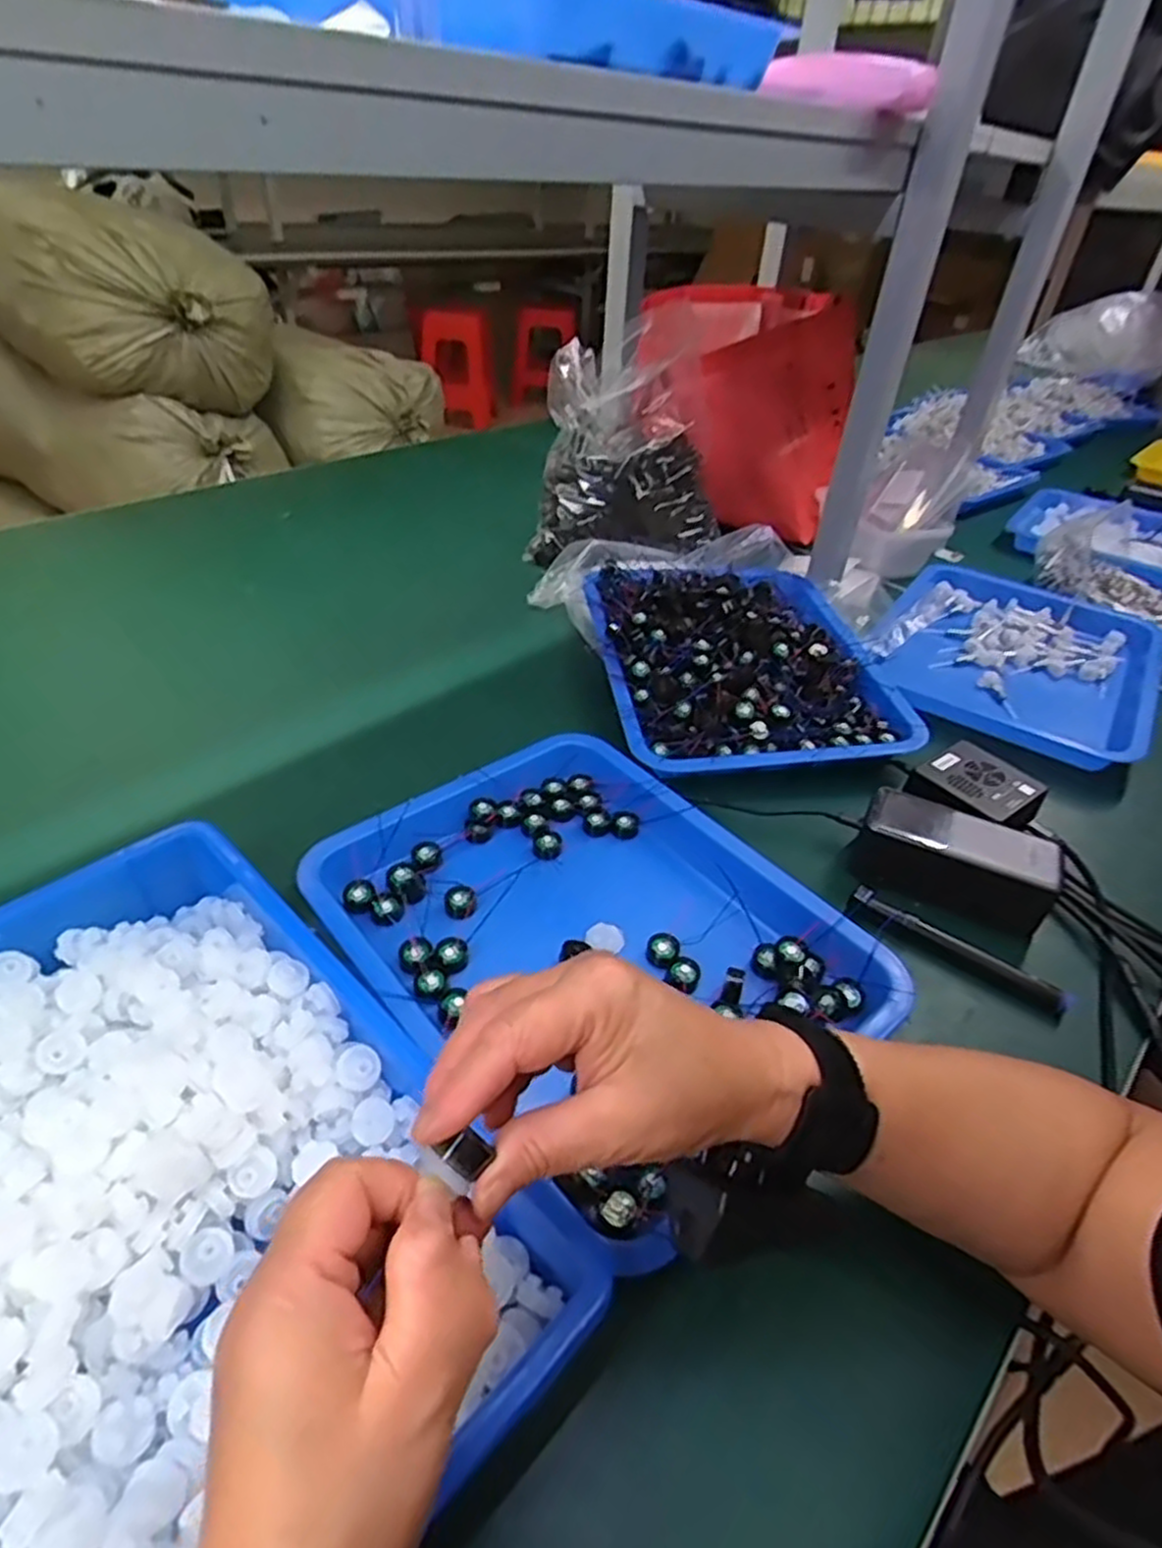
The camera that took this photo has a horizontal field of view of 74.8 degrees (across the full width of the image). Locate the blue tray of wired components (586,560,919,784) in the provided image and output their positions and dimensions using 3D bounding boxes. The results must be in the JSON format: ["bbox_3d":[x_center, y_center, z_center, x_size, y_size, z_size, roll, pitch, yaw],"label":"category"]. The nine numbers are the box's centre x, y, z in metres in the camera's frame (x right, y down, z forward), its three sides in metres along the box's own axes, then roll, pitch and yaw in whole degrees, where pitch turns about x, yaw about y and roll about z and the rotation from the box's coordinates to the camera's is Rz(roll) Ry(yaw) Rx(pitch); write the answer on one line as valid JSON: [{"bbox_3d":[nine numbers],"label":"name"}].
[{"bbox_3d":[0.150,-0.125,0.732,0.264,0.056,0.332,-2,40,-9],"label":"blue tray of wired components"}]

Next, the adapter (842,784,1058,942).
[{"bbox_3d":[0.265,0.061,0.544,0.129,0.046,0.060,19,41,17],"label":"adapter"}]

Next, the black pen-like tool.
[{"bbox_3d":[0.251,0.115,0.506,0.139,0.018,0.011,28,44,25],"label":"black pen-like tool"}]

